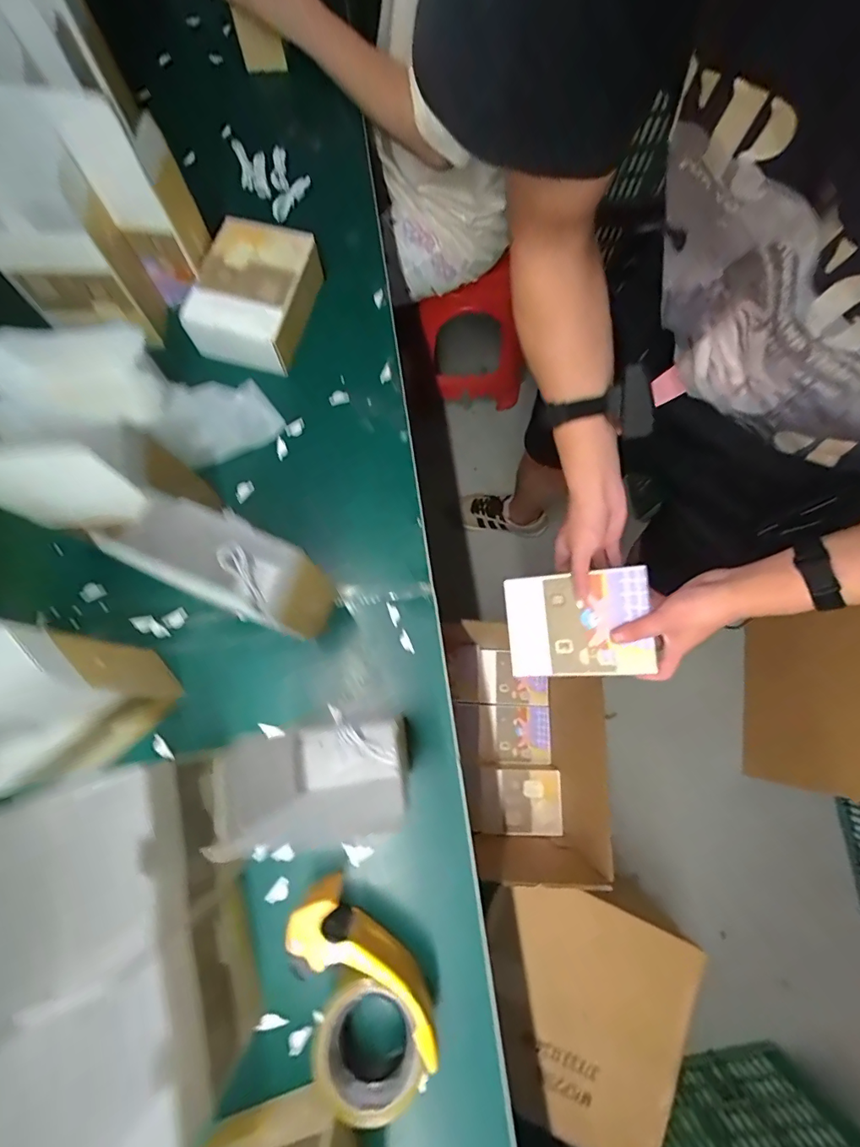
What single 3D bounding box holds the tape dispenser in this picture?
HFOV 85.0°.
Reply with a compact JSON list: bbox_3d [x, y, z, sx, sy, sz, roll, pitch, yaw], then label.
[{"bbox_3d":[-0.059,0.362,0.422,0.104,0.068,0.179,-13,76,-5],"label":"tape dispenser"}]

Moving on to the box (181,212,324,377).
[{"bbox_3d":[-0.226,-0.360,0.614,0.125,0.068,0.180,16,75,3],"label":"box"}]

